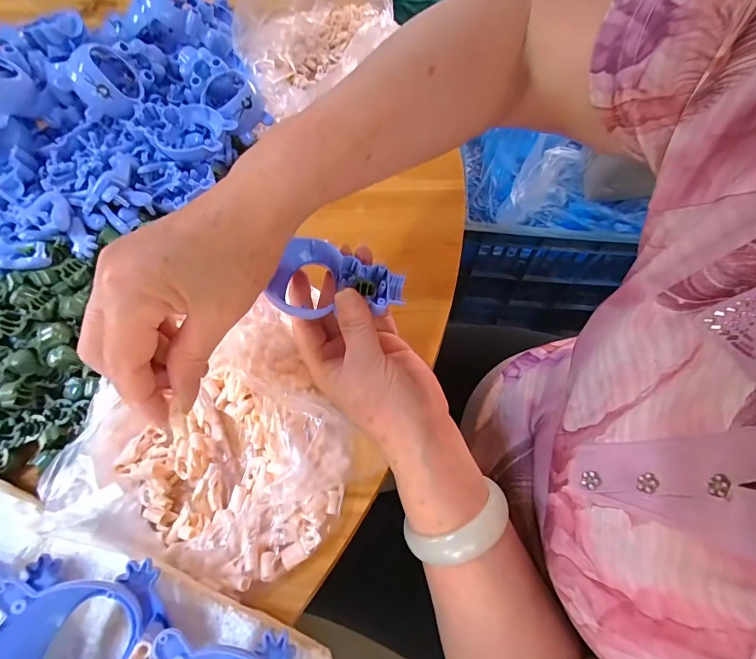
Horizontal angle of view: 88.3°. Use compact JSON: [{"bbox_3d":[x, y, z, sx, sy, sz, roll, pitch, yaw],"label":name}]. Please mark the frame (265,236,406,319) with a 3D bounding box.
[{"bbox_3d":[-0.027,-0.033,0.261,0.088,0.018,0.044,10,64,3],"label":"frame"}]

